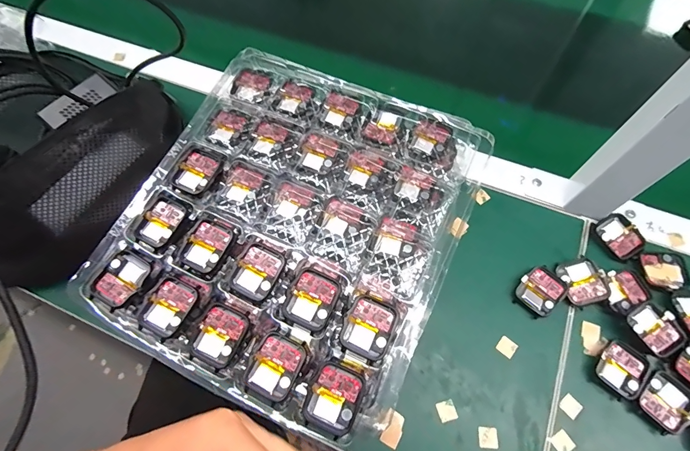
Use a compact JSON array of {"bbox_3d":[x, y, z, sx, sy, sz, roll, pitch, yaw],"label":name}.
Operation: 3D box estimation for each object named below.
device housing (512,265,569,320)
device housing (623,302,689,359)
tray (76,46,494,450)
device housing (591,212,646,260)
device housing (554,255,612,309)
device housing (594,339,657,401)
[{"bbox_3d":[0.189,0.064,0.352,0.037,0.011,0.044,40,74,18],"label":"device housing"},{"bbox_3d":[0.281,0.094,0.327,0.036,0.012,0.043,-27,68,-8],"label":"device housing"},{"bbox_3d":[-0.043,-0.008,0.319,0.266,0.023,0.292,22,70,12],"label":"tray"},{"bbox_3d":[0.283,0.012,0.375,0.036,0.014,0.045,-27,68,-8],"label":"device housing"},{"bbox_3d":[0.228,0.054,0.350,0.034,0.011,0.044,-31,63,15],"label":"device housing"},{"bbox_3d":[0.247,0.128,0.322,0.042,0.009,0.038,-43,71,-14],"label":"device housing"}]

